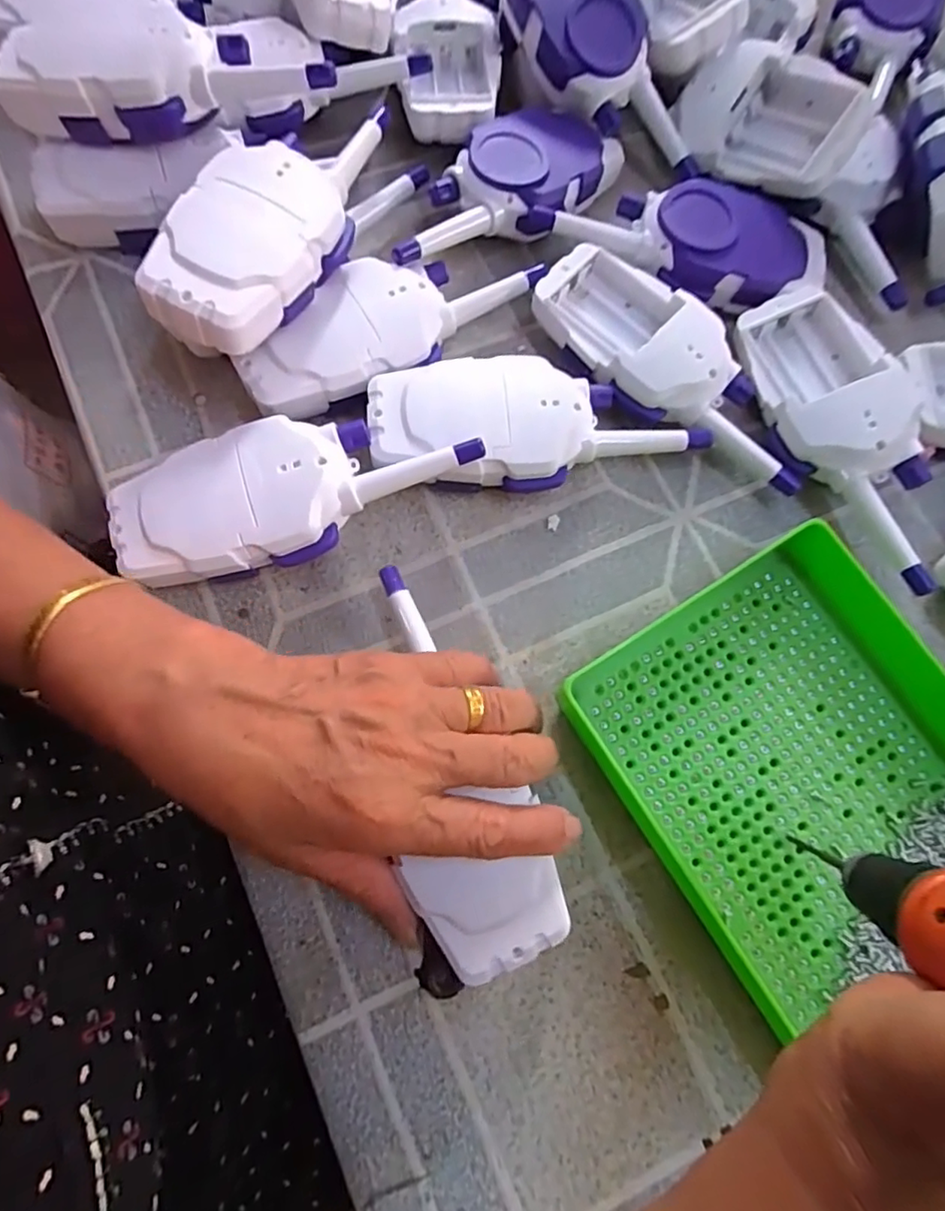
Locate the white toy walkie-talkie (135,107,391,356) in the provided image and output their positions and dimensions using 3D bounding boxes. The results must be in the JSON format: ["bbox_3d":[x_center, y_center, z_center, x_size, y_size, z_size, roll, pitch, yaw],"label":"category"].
[{"bbox_3d":[-0.085,-0.179,0.274,0.055,0.044,0.151,30,75,6],"label":"white toy walkie-talkie"}]

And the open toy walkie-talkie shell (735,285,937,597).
[{"bbox_3d":[0.178,-0.084,0.289,0.059,0.030,0.153,-10,77,-3],"label":"open toy walkie-talkie shell"}]

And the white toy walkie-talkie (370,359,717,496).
[{"bbox_3d":[0.031,-0.088,0.293,0.158,0.035,0.060,-5,77,-2],"label":"white toy walkie-talkie"}]

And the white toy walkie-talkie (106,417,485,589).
[{"bbox_3d":[-0.080,-0.051,0.277,0.158,0.040,0.062,-14,77,-4],"label":"white toy walkie-talkie"}]

